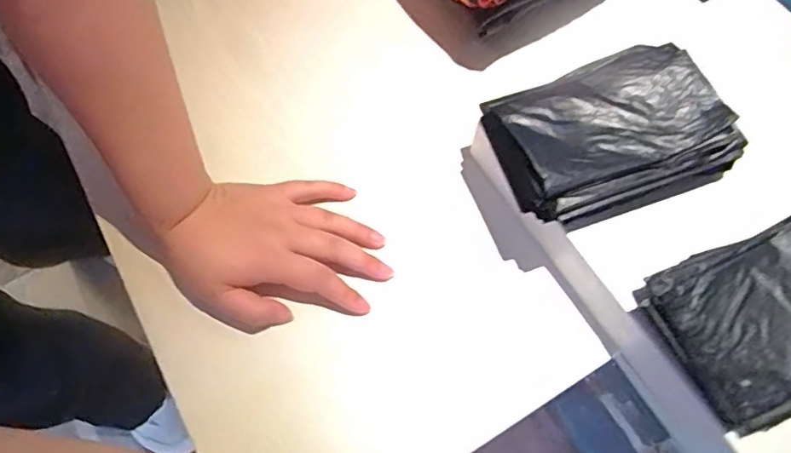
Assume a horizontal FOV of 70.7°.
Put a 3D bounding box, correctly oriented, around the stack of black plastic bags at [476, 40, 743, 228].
[{"bbox_3d":[0.152,-0.070,0.411,0.157,0.045,0.118,-19,67,-10],"label":"stack of black plastic bags"}]

